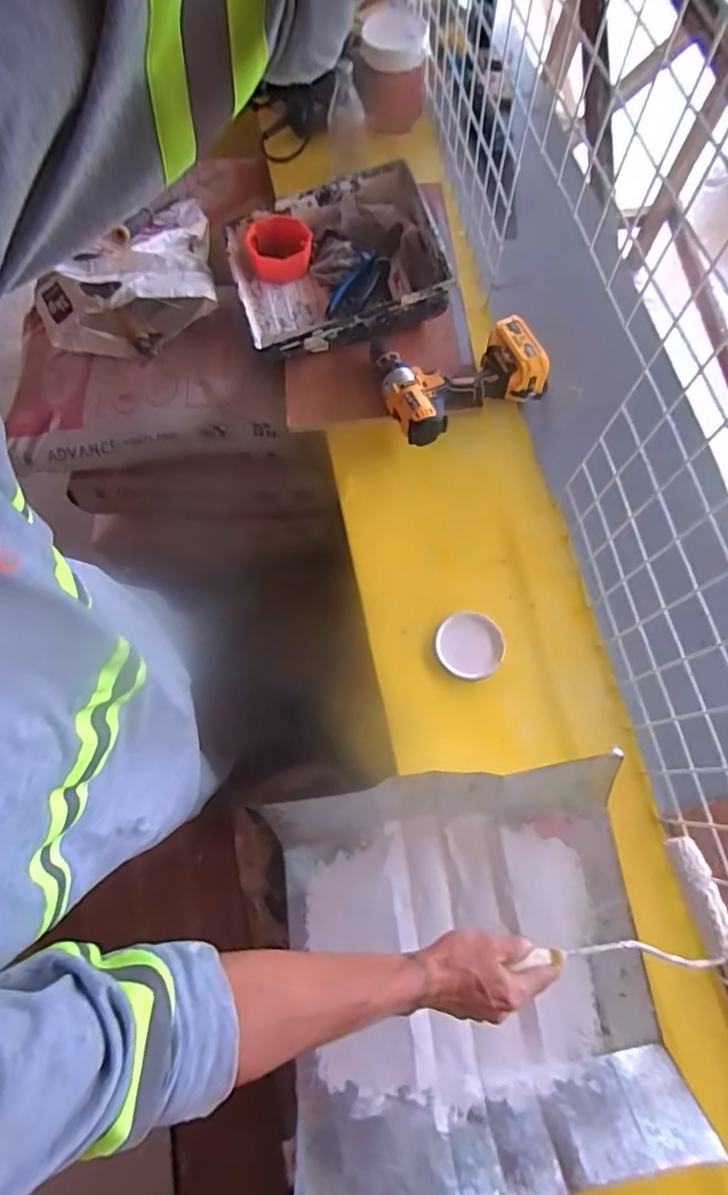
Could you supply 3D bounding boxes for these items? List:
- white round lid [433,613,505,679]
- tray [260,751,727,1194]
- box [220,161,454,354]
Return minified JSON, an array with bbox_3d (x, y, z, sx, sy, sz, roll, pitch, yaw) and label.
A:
[{"bbox_3d":[0.143,0.065,0.737,0.092,0.014,0.091,0,72,1],"label":"white round lid"},{"bbox_3d":[0.110,0.383,0.582,0.384,0.125,0.358,-8,72,-2],"label":"tray"},{"bbox_3d":[-0.047,-0.547,0.888,0.327,0.084,0.288,-16,72,-4],"label":"box"}]

